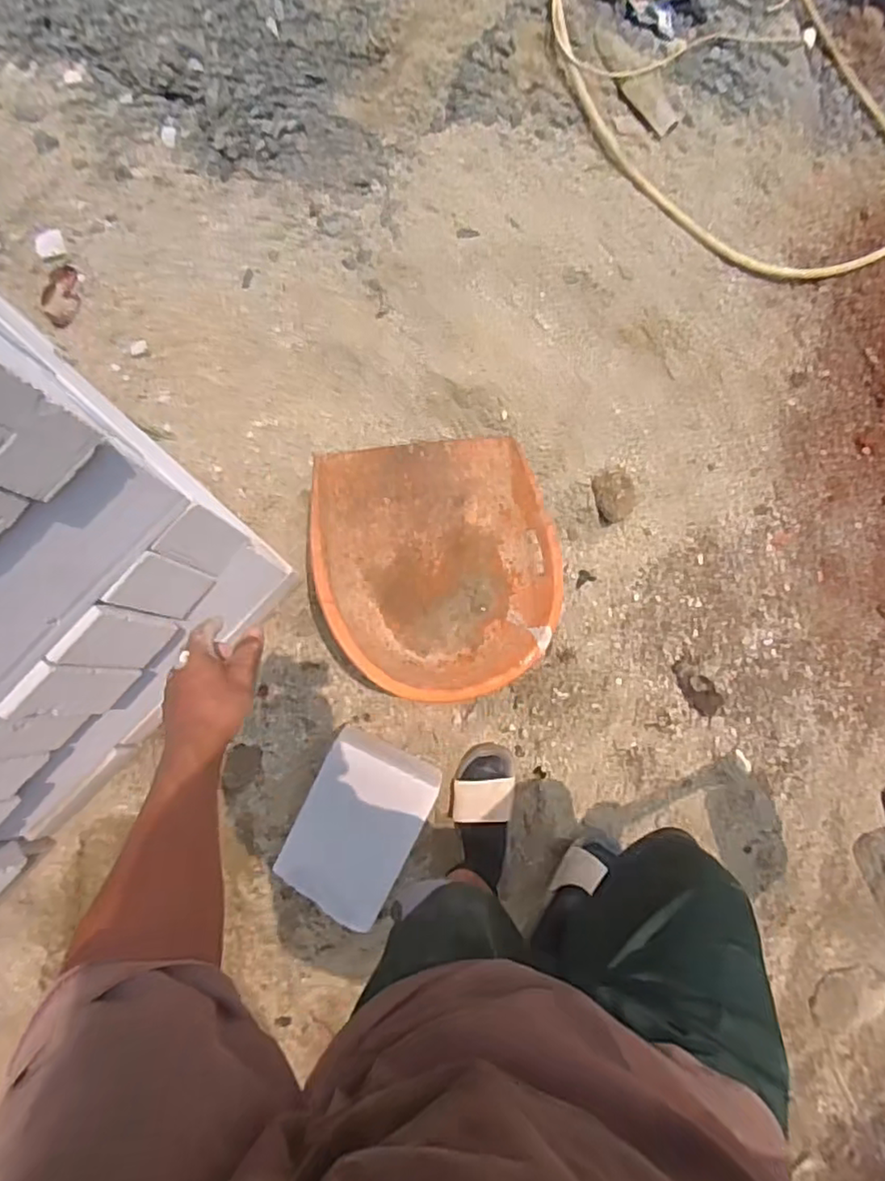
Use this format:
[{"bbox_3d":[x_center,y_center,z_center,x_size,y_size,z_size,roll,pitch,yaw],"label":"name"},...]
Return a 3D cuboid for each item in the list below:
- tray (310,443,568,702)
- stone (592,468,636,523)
[{"bbox_3d":[0.005,-0.037,1.088,0.388,0.236,0.418,-15,84,-3],"label":"tray"},{"bbox_3d":[0.339,-0.191,1.261,0.073,0.066,0.109,-11,83,-2],"label":"stone"}]

